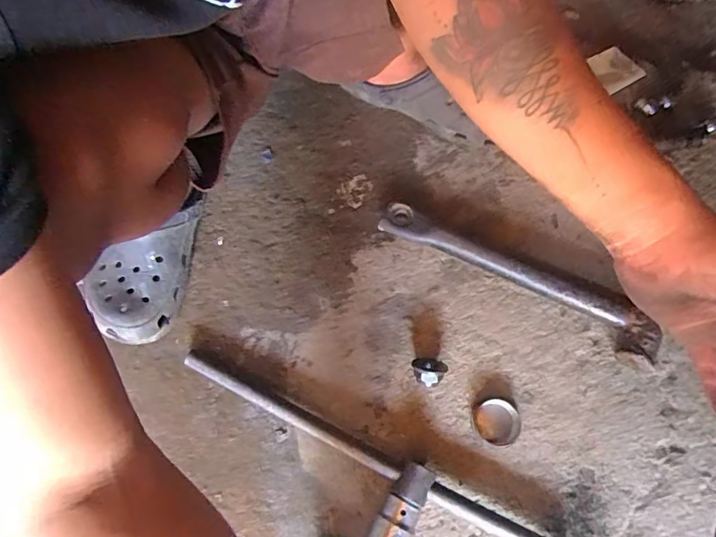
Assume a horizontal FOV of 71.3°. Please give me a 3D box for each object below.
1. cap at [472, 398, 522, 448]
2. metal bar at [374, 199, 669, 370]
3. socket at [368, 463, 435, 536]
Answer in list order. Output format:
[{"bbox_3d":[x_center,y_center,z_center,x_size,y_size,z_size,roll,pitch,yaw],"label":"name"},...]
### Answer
[{"bbox_3d":[0.154,0.171,0.555,0.051,0.006,0.050,-1,72,2],"label":"cap"},{"bbox_3d":[0.185,0.007,0.596,0.340,0.039,0.061,30,75,12],"label":"metal bar"},{"bbox_3d":[0.045,0.252,0.518,0.039,0.044,0.097,27,75,11],"label":"socket"}]

